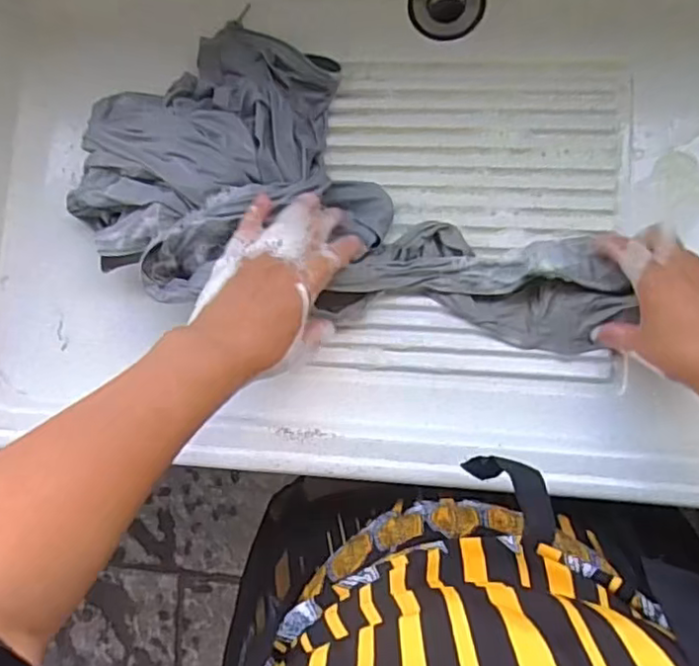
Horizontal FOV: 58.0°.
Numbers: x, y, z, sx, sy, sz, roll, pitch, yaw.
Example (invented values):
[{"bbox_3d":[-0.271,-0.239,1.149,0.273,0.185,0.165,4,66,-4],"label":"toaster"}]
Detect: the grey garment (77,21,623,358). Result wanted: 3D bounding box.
[{"bbox_3d":[-0.002,-0.105,0.521,0.447,0.087,0.221,20,97,2],"label":"grey garment"}]

